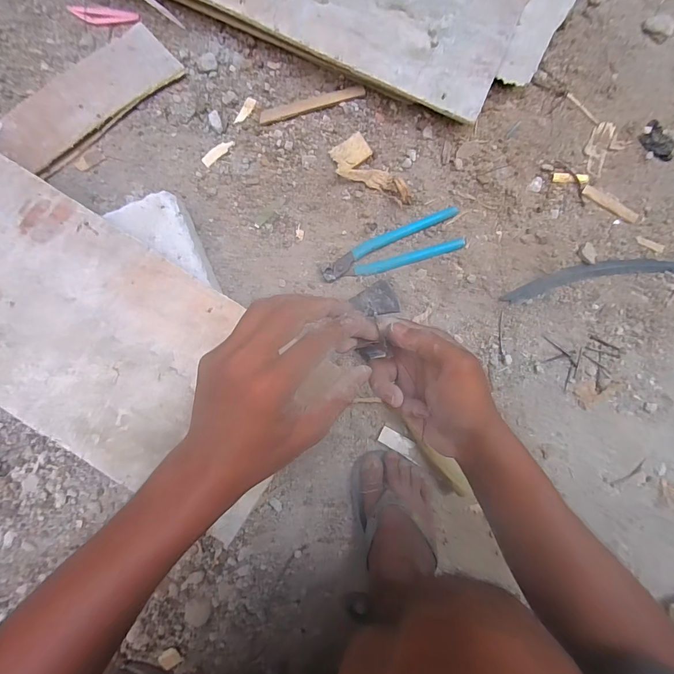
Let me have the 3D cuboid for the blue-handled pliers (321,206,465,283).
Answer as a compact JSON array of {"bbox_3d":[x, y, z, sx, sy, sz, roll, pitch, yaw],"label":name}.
[{"bbox_3d":[0.082,-0.135,0.536,0.214,0.019,0.061,-17,88,-2],"label":"blue-handled pliers"}]

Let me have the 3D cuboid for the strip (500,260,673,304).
[{"bbox_3d":[0.452,-0.091,0.540,0.400,0.009,0.054,-4,87,-2],"label":"strip"}]

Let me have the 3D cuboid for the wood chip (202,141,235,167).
[{"bbox_3d":[-0.181,-0.281,0.541,0.054,0.004,0.017,-40,89,-3],"label":"wood chip"}]

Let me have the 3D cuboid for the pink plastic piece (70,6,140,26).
[{"bbox_3d":[-0.357,-0.490,0.546,0.103,0.009,0.028,4,87,-1],"label":"pink plastic piece"}]

